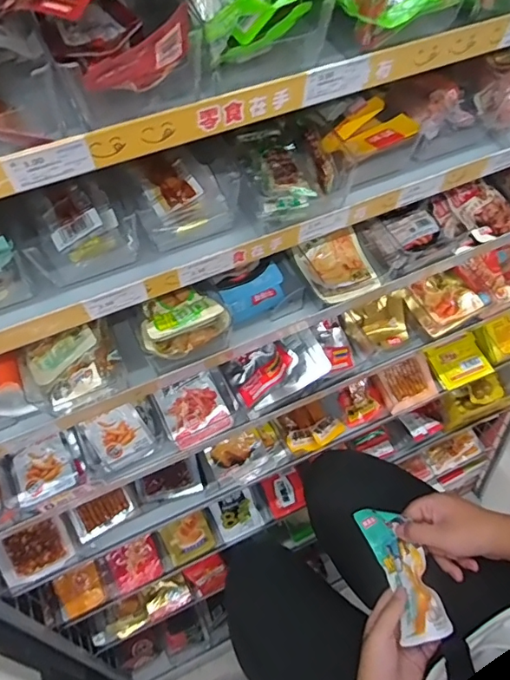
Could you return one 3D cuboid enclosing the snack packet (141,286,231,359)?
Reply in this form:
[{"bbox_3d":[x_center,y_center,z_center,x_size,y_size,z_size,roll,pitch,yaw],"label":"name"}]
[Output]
[{"bbox_3d":[-0.074,-0.019,0.497,0.084,0.039,0.060,-24,49,-14],"label":"snack packet"}]

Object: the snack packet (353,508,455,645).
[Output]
[{"bbox_3d":[0.182,0.287,0.617,0.027,0.069,0.159,18,38,-35],"label":"snack packet"}]

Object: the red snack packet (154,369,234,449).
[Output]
[{"bbox_3d":[-0.078,0.090,0.636,0.078,0.012,0.079,-25,74,-8],"label":"red snack packet"}]

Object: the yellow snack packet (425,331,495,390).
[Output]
[{"bbox_3d":[0.346,0.037,0.837,0.089,0.015,0.080,-27,89,-5],"label":"yellow snack packet"}]

